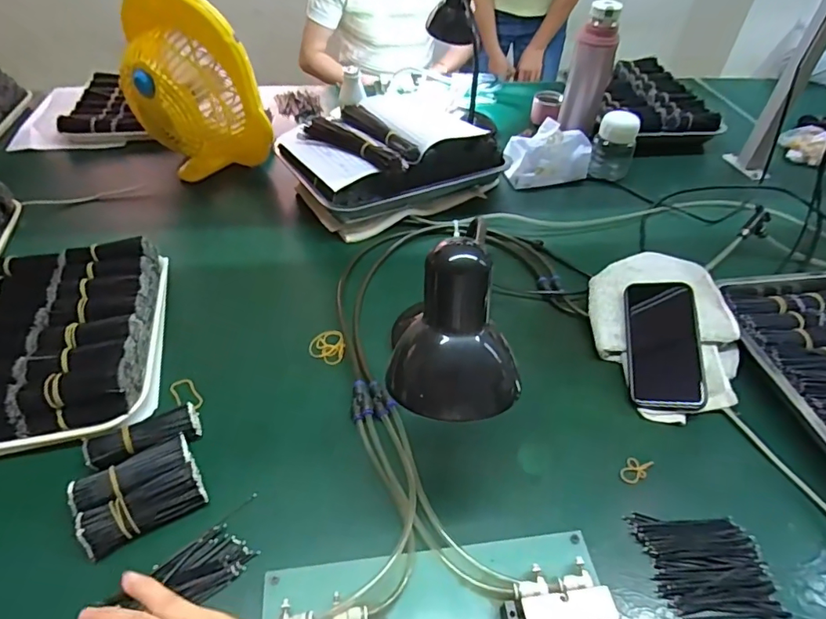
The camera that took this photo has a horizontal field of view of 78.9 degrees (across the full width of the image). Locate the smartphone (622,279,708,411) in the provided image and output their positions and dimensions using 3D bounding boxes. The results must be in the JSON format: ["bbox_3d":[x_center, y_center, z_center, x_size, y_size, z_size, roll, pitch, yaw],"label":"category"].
[{"bbox_3d":[0.298,0.039,0.600,0.078,0.011,0.161,-2,64,21],"label":"smartphone"}]

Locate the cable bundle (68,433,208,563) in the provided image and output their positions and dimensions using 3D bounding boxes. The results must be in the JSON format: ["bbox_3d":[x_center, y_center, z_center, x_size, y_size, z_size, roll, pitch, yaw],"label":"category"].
[{"bbox_3d":[-0.255,0.170,0.470,0.101,0.033,0.075,-24,50,-26],"label":"cable bundle"}]

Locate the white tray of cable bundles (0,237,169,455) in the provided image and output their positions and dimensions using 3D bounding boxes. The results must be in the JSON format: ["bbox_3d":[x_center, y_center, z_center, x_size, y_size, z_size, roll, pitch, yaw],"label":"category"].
[{"bbox_3d":[-0.416,0.035,0.594,0.217,0.074,0.287,-7,45,-11],"label":"white tray of cable bundles"}]

